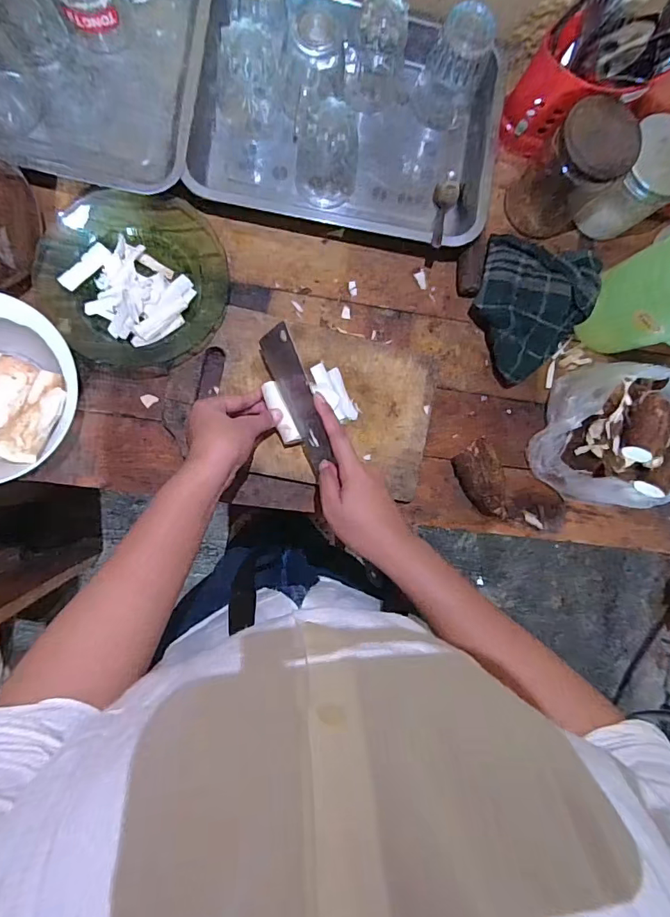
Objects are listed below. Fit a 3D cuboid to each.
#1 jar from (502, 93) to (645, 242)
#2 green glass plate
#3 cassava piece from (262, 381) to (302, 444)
[{"bbox_3d":[0.260,-0.314,0.512,0.070,0.133,0.087,-42,96,-6],"label":"jar"},{"bbox_3d":[-0.222,-0.197,0.501,0.197,0.032,0.188,0,90,-8],"label":"green glass plate"},{"bbox_3d":[-0.059,-0.050,0.494,0.019,0.017,0.071,-24,88,-7],"label":"cassava piece"}]

